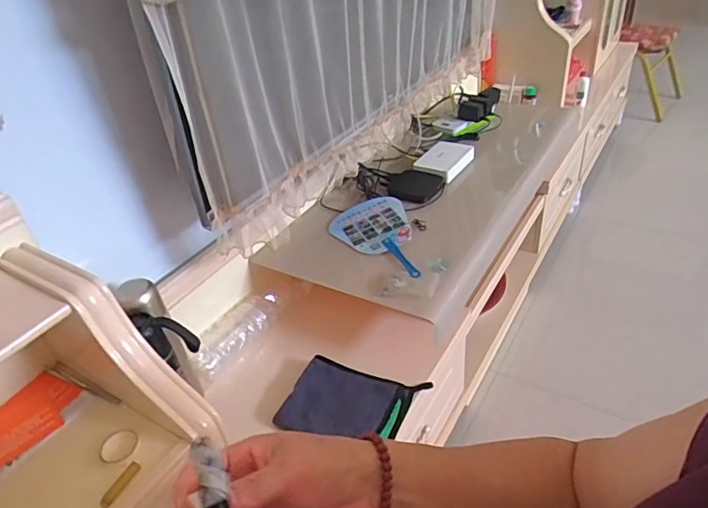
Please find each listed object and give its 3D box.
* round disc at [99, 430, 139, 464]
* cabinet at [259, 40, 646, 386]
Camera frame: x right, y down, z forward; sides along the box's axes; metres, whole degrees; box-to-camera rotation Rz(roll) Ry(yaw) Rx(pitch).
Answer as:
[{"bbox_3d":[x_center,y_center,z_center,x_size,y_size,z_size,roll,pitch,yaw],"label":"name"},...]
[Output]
[{"bbox_3d":[-0.267,0.216,0.576,0.044,0.009,0.038,5,38,16],"label":"round disc"},{"bbox_3d":[0.401,-0.179,1.455,0.372,0.449,1.469,18,43,31],"label":"cabinet"}]

